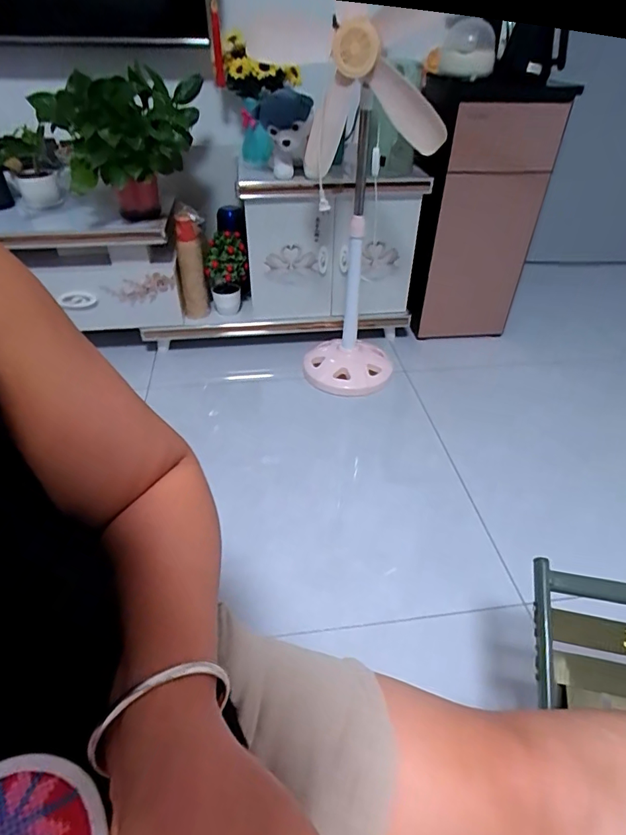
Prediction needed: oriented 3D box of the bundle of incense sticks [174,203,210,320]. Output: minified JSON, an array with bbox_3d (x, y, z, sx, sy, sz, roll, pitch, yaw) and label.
[{"bbox_3d":[-0.354,-0.434,1.375,0.086,0.318,0.083,-10,41,-13],"label":"bundle of incense sticks"}]

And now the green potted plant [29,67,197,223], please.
[{"bbox_3d":[-0.471,-0.672,1.183,0.313,0.302,0.295,14,42,15],"label":"green potted plant"}]

